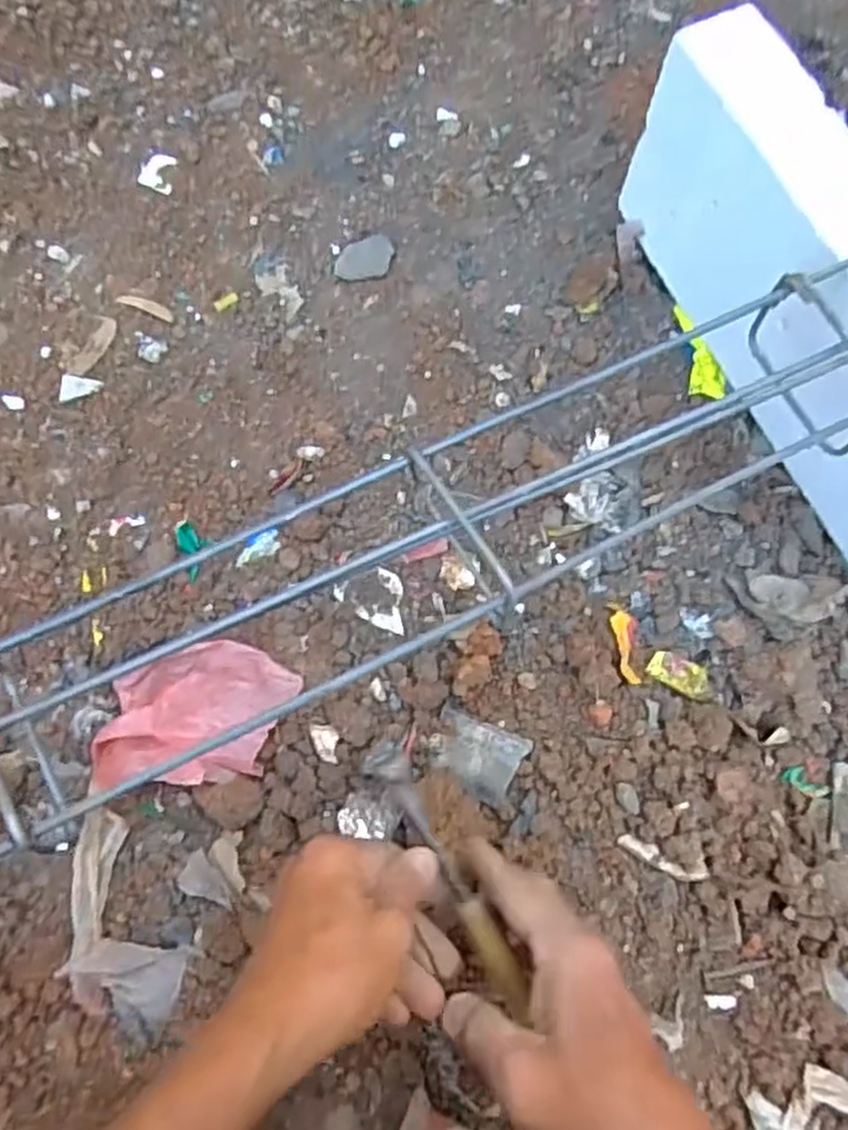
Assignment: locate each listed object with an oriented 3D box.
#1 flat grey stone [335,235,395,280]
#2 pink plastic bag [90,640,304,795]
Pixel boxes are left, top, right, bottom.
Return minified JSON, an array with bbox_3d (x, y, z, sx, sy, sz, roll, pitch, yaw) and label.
[{"bbox_3d":[-0.062,-0.319,0.779,0.061,0.004,0.049,-11,74,-7],"label":"flat grey stone"},{"bbox_3d":[-0.186,0.122,0.617,0.165,0.056,0.113,-1,73,-4],"label":"pink plastic bag"}]

